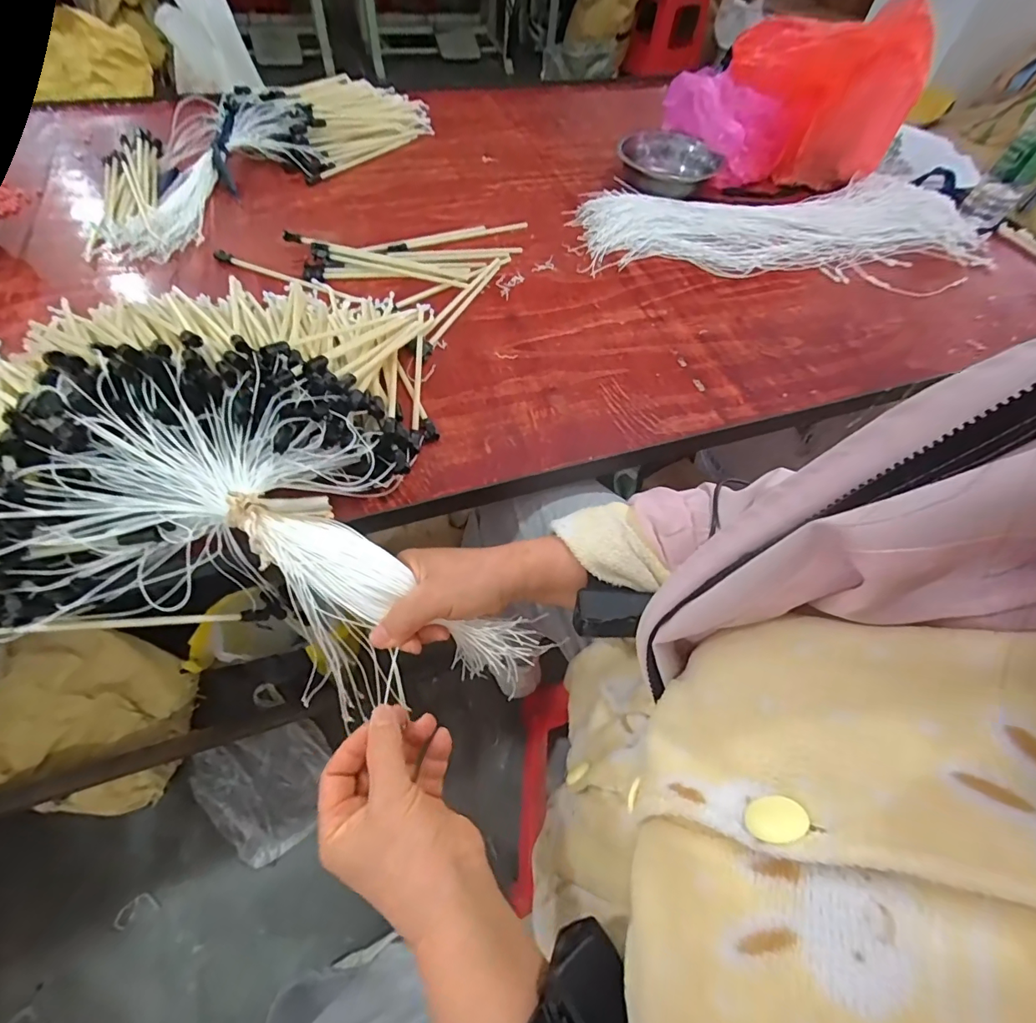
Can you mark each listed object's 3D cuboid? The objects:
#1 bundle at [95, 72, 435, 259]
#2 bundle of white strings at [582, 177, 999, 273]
[{"bbox_3d":[-0.392,-0.568,0.709,0.276,0.057,0.600,30,60,14],"label":"bundle"},{"bbox_3d":[0.390,-0.421,0.686,0.610,0.025,0.183,-6,58,-8],"label":"bundle of white strings"}]

